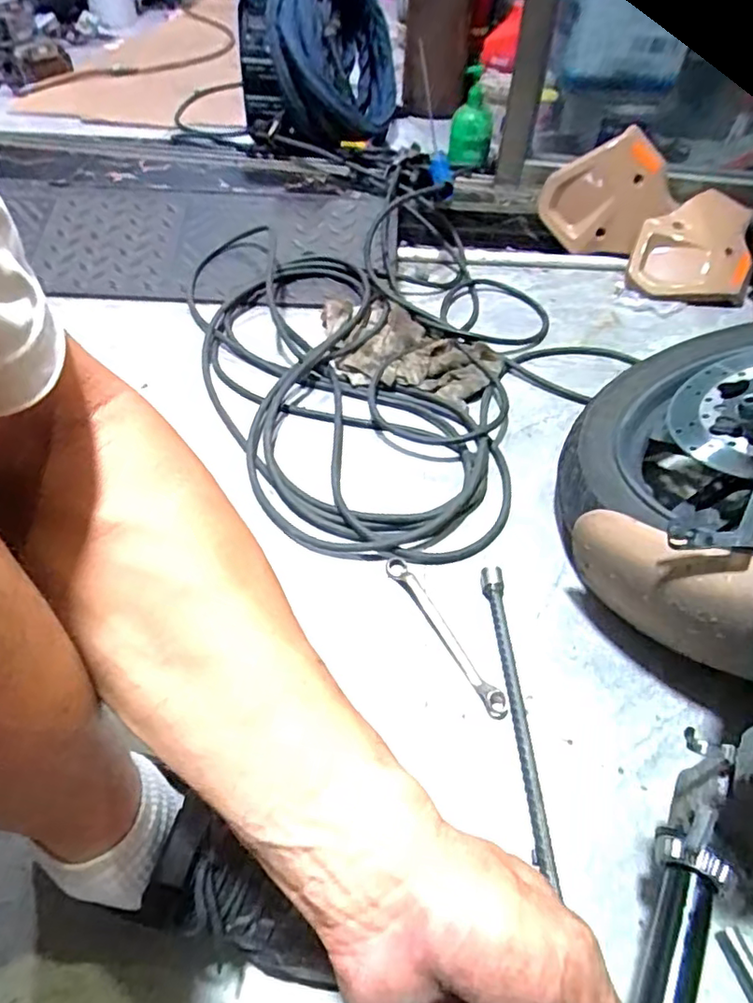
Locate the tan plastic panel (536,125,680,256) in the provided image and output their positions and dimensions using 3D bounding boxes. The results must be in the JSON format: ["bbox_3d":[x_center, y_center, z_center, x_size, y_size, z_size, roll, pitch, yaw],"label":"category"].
[{"bbox_3d":[0.411,-0.538,1.042,0.208,0.185,0.050,-33,7,16],"label":"tan plastic panel"}]

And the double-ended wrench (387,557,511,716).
[{"bbox_3d":[0.063,0.123,0.558,0.018,0.013,0.187,-23,55,-20],"label":"double-ended wrench"}]

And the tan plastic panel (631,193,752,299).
[{"bbox_3d":[0.559,-0.452,1.031,0.189,0.063,0.232,13,79,5],"label":"tan plastic panel"}]

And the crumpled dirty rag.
[{"bbox_3d":[0.025,-0.222,0.851,0.294,0.028,0.166,29,55,20],"label":"crumpled dirty rag"}]

